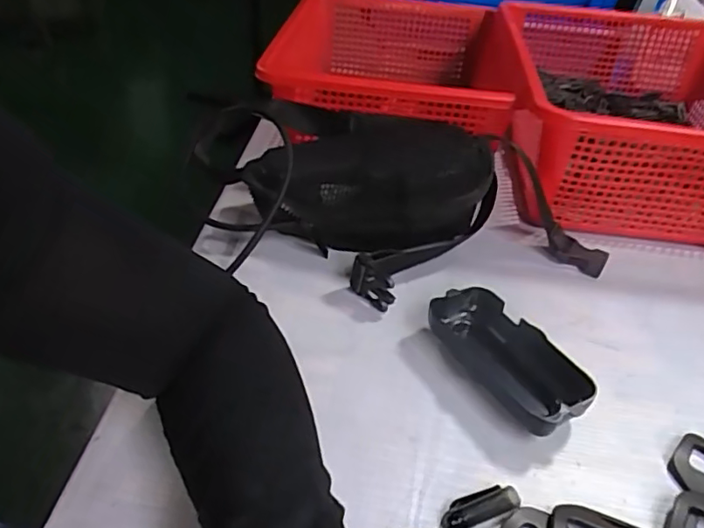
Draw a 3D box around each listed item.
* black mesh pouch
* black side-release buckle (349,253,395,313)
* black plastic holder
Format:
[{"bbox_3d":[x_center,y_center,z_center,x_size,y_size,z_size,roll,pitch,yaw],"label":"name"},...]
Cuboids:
[{"bbox_3d":[0.011,-0.067,0.473,0.183,0.078,0.116,7,37,3],"label":"black mesh pouch"},{"bbox_3d":[0.016,0.013,0.409,0.036,0.034,0.011,30,44,30],"label":"black side-release buckle"},{"bbox_3d":[0.099,0.058,0.367,0.050,0.025,0.108,-16,42,-26],"label":"black plastic holder"}]

